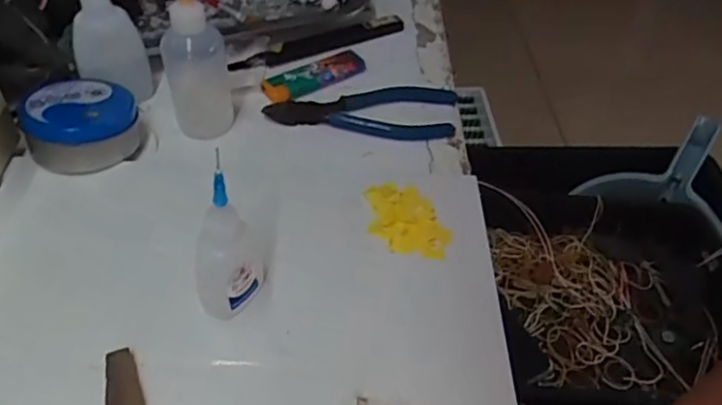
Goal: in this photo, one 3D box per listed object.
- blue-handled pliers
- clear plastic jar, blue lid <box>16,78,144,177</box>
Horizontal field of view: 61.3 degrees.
[{"bbox_3d":[0.001,-0.062,0.414,0.126,0.017,0.041,3,47,-3],"label":"blue-handled pliers"},{"bbox_3d":[-0.170,-0.049,0.371,0.056,0.035,0.060,3,47,-4],"label":"clear plastic jar, blue lid"}]

